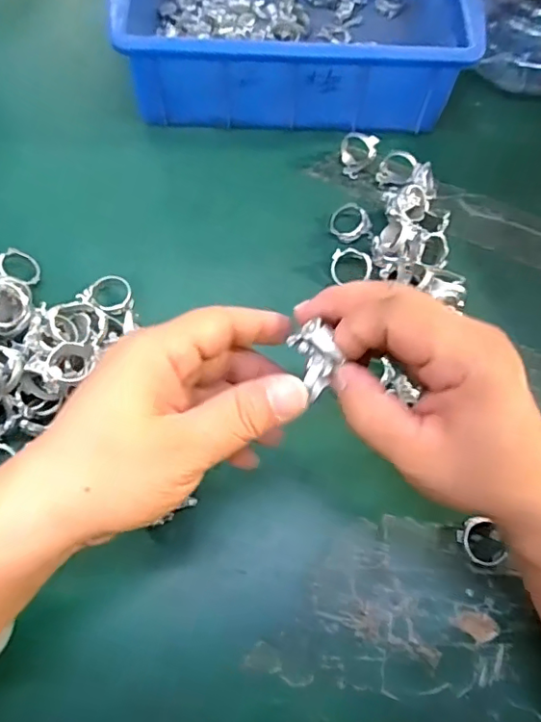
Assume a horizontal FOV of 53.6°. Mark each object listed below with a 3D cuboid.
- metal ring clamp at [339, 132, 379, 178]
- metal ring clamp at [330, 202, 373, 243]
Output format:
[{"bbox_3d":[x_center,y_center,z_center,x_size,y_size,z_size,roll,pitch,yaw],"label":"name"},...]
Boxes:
[{"bbox_3d":[0.062,-0.148,0.384,0.025,0.025,0.023,15,67,4],"label":"metal ring clamp"},{"bbox_3d":[0.056,-0.093,0.364,0.029,0.016,0.025,11,67,2],"label":"metal ring clamp"}]

